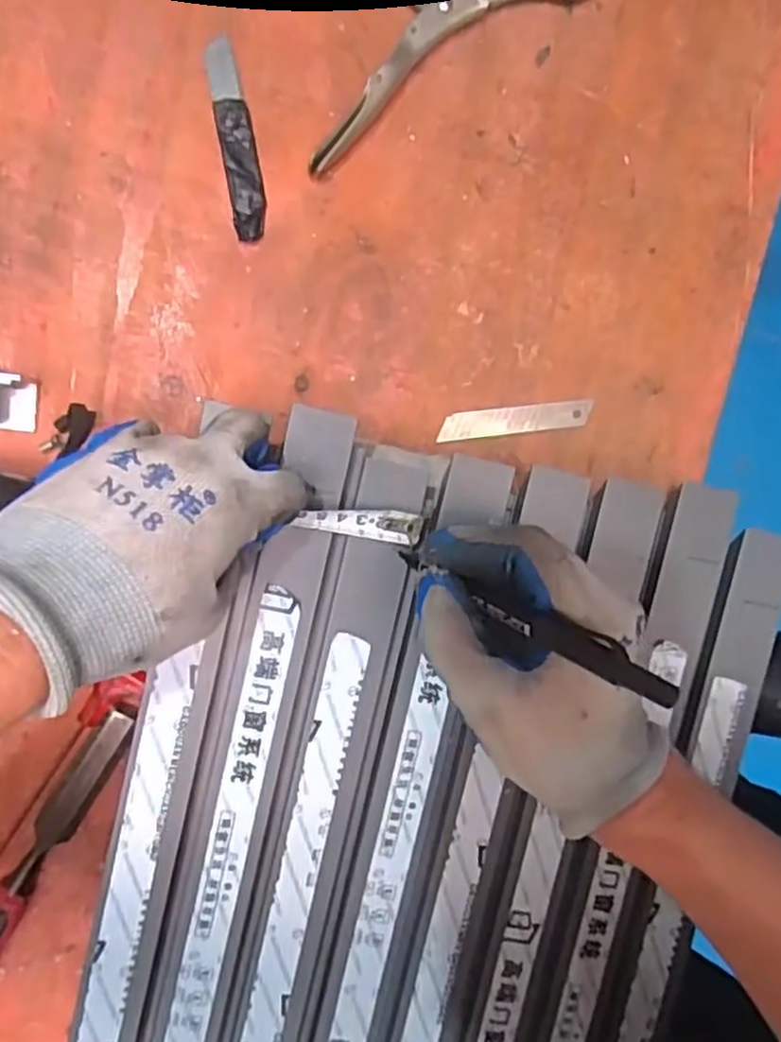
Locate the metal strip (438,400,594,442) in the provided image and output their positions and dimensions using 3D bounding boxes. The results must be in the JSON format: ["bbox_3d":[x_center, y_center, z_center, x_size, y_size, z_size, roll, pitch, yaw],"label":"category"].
[{"bbox_3d":[0.080,-0.064,0.482,0.098,0.004,0.017,-7,104,-8],"label":"metal strip"}]

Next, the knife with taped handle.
[{"bbox_3d":[-0.088,-0.220,0.435,0.021,0.006,0.110,-10,98,-7],"label":"knife with taped handle"}]

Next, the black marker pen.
[{"bbox_3d":[0.054,0.040,0.307,0.011,0.131,0.011,28,90,-50],"label":"black marker pen"}]

